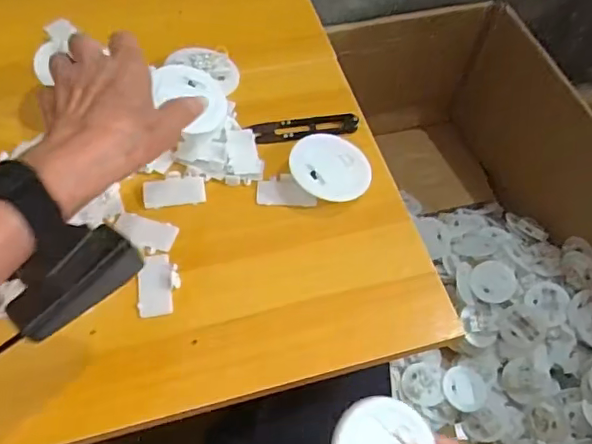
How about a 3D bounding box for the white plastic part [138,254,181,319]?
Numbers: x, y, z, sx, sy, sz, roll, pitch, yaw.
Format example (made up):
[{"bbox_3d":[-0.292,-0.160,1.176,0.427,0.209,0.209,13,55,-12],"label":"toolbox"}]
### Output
[{"bbox_3d":[-0.099,0.045,0.402,0.029,0.004,0.047,-3,58,-5],"label":"white plastic part"}]

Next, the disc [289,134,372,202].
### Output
[{"bbox_3d":[0.028,-0.044,0.453,0.065,0.009,0.056,8,68,-8],"label":"disc"}]

